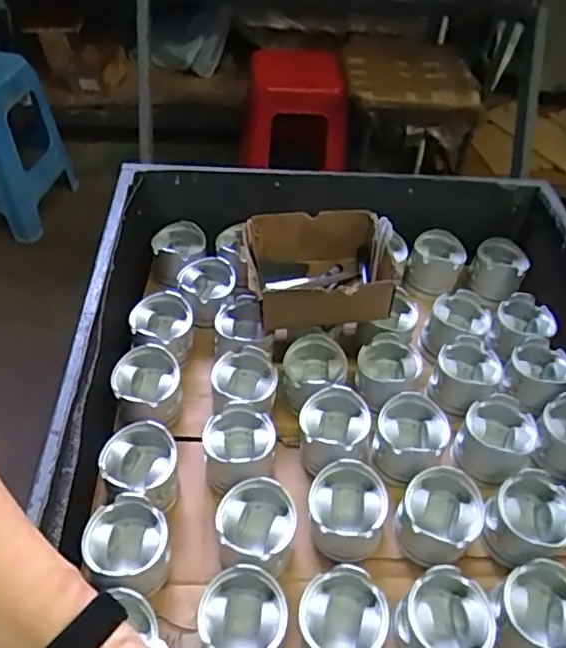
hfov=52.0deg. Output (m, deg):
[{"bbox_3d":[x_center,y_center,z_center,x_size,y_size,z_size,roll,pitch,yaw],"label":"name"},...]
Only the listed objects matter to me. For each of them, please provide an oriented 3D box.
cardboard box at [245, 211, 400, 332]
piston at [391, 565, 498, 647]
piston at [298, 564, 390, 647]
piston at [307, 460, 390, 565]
[{"bbox_3d":[0.052,-0.080,0.906,0.209,0.113,0.174,-1,48,-6],"label":"cardboard box"},{"bbox_3d":[0.177,0.331,0.640,0.093,0.073,0.090,3,47,-3],"label":"piston"},{"bbox_3d":[0.064,0.327,0.636,0.093,0.070,0.095,13,48,7],"label":"piston"},{"bbox_3d":[0.076,0.226,0.707,0.092,0.075,0.095,16,48,9],"label":"piston"}]

